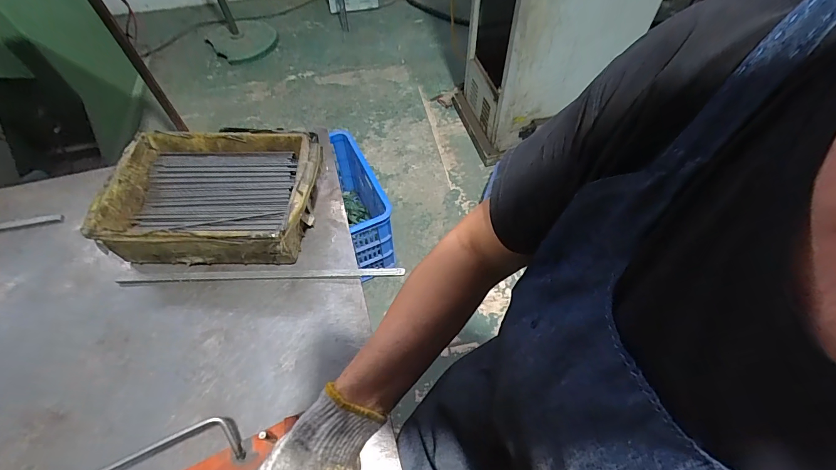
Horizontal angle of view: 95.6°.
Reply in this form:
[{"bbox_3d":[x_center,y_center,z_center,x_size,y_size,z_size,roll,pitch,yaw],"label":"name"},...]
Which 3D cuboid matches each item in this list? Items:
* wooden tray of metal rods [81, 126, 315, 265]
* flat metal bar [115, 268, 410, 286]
[{"bbox_3d":[-0.263,-0.047,0.514,0.257,0.084,0.179,2,54,3],"label":"wooden tray of metal rods"},{"bbox_3d":[-0.199,0.053,0.484,0.358,0.007,0.012,-2,54,0],"label":"flat metal bar"}]

